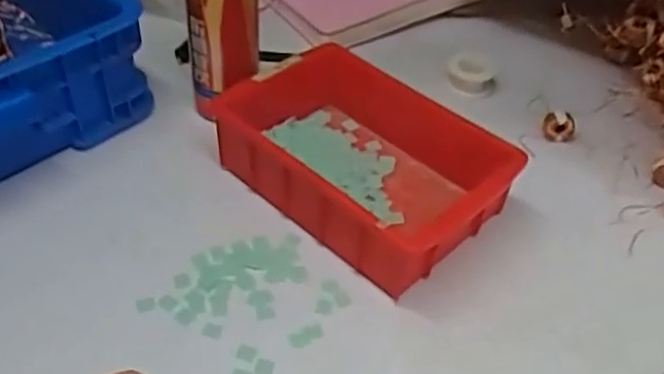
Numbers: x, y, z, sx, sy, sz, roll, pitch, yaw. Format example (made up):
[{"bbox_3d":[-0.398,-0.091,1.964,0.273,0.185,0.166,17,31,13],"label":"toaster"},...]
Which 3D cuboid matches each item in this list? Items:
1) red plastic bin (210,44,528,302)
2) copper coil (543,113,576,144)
[{"bbox_3d":[0.024,-0.016,0.520,0.137,0.073,0.204,-32,54,-31],"label":"red plastic bin"},{"bbox_3d":[0.196,-0.052,0.593,0.027,0.022,0.013,13,45,10],"label":"copper coil"}]

